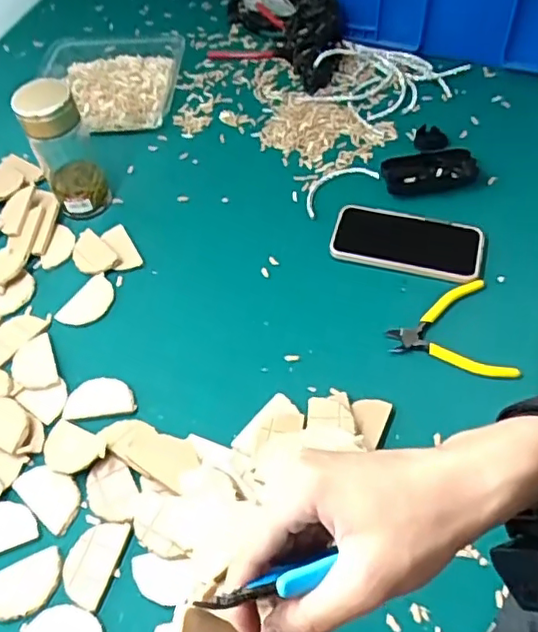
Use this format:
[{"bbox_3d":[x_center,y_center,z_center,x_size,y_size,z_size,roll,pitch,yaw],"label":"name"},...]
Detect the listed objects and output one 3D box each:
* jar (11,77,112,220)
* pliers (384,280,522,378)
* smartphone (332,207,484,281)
[{"bbox_3d":[-0.236,-0.195,0.689,0.066,0.152,0.059,-25,56,-12],"label":"jar"},{"bbox_3d":[0.178,0.019,0.604,0.112,0.006,0.113,-10,54,-2],"label":"pliers"},{"bbox_3d":[0.155,-0.084,0.674,0.162,0.016,0.083,10,56,12],"label":"smartphone"}]

